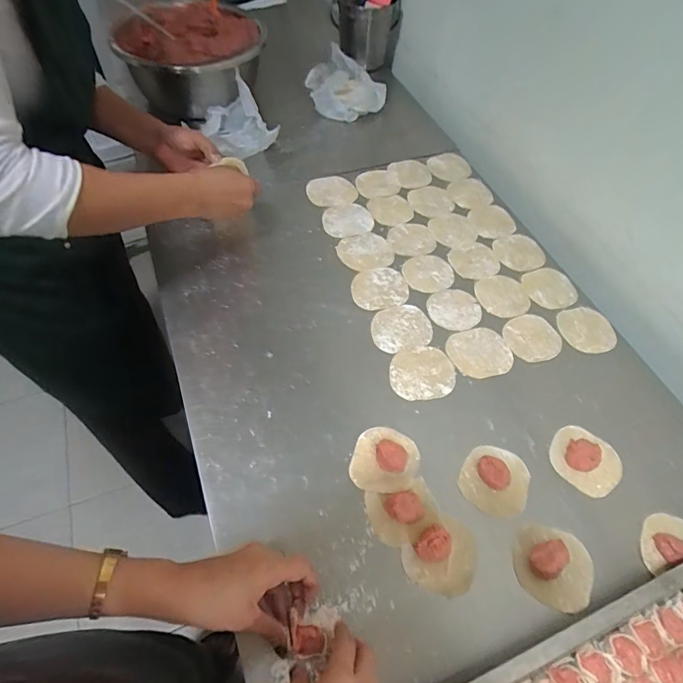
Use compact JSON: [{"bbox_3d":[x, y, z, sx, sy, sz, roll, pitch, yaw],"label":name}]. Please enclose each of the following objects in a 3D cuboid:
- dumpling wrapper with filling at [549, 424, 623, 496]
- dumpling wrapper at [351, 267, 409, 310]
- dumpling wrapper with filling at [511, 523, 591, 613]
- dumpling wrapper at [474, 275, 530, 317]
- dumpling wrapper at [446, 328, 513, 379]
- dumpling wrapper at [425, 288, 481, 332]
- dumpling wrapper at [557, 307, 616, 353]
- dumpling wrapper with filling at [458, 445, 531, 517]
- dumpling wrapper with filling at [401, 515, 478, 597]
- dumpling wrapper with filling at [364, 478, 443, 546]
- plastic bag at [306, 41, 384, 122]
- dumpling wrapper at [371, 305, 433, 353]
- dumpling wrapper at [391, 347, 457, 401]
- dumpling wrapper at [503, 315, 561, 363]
[{"bbox_3d":[0.296,0.139,0.534,0.079,0.024,0.072,1,58,-2],"label":"dumpling wrapper with filling"},{"bbox_3d":[0.057,-0.082,0.676,0.087,0.006,0.075,-12,59,-10],"label":"dumpling wrapper"},{"bbox_3d":[0.220,0.232,0.466,0.074,0.021,0.072,1,58,-2],"label":"dumpling wrapper with filling"},{"bbox_3d":[0.244,-0.070,0.679,0.075,0.004,0.075,1,58,-2],"label":"dumpling wrapper"},{"bbox_3d":[0.190,0.015,0.621,0.086,0.005,0.075,-12,59,-10],"label":"dumpling wrapper"},{"bbox_3d":[0.167,-0.047,0.662,0.077,0.004,0.070,1,58,-2],"label":"dumpling wrapper"},{"bbox_3d":[0.355,-0.017,0.648,0.070,0.004,0.075,-1,62,3],"label":"dumpling wrapper"},{"bbox_3d":[0.179,0.155,0.509,0.072,0.026,0.076,1,58,-2],"label":"dumpling wrapper with filling"},{"bbox_3d":[0.106,0.219,0.454,0.078,0.025,0.067,-30,64,-19],"label":"dumpling wrapper with filling"},{"bbox_3d":[0.069,0.185,0.486,0.076,0.019,0.060,-12,59,-10],"label":"dumpling wrapper with filling"},{"bbox_3d":[0.013,-0.498,0.874,0.133,0.082,0.118,24,60,12],"label":"plastic bag"},{"bbox_3d":[0.085,-0.019,0.638,0.086,0.004,0.073,-13,59,-10],"label":"dumpling wrapper"},{"bbox_3d":[0.107,0.041,0.596,0.086,0.004,0.074,-9,59,-8],"label":"dumpling wrapper"},{"bbox_3d":[0.272,-0.005,0.639,0.077,0.004,0.074,1,58,-2],"label":"dumpling wrapper"}]

